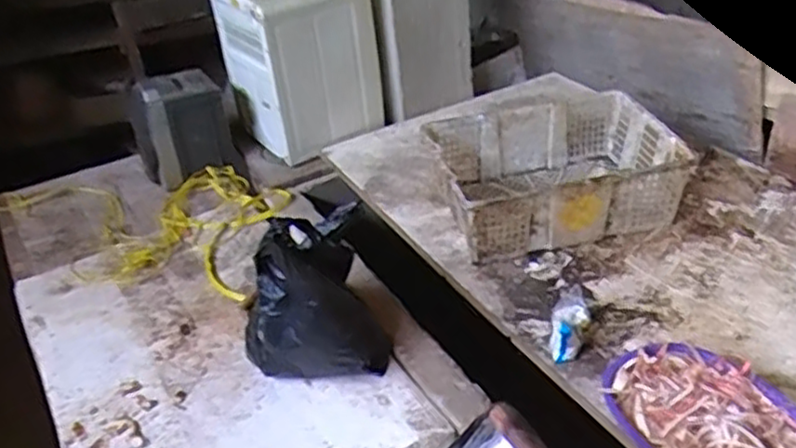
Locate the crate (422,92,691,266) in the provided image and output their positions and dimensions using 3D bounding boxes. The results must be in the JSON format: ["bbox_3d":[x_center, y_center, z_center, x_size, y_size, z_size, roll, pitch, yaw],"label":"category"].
[{"bbox_3d":[0.323,-0.116,1.581,0.471,0.152,0.397,-9,35,-5],"label":"crate"}]

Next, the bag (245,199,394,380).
[{"bbox_3d":[-0.151,0.127,1.253,0.241,0.288,0.200,-12,35,-10],"label":"bag"}]

